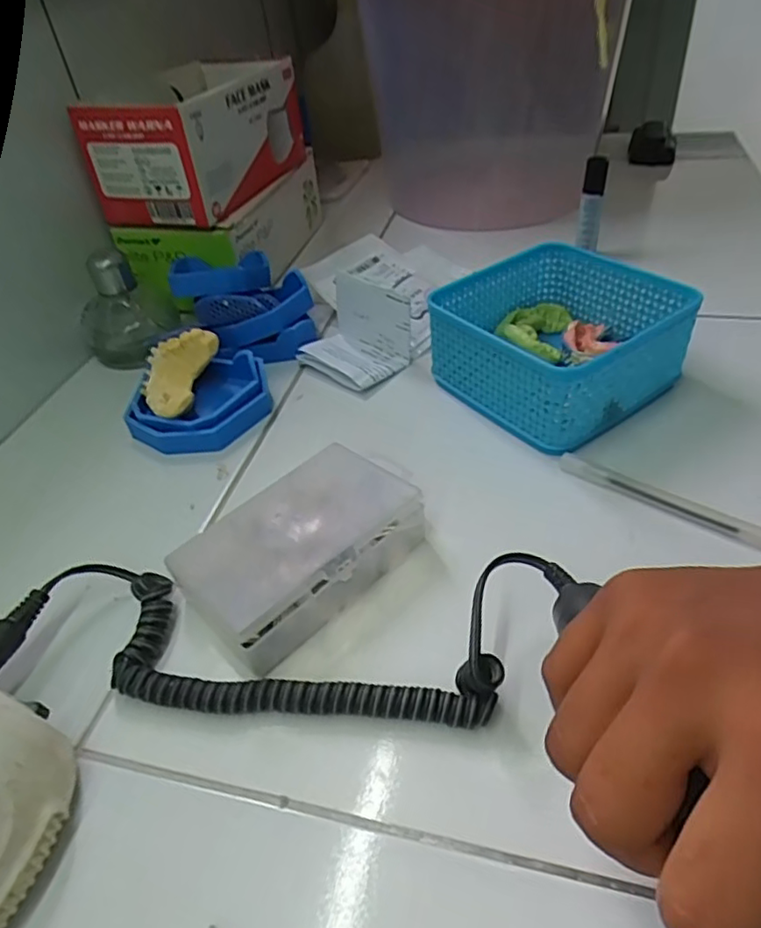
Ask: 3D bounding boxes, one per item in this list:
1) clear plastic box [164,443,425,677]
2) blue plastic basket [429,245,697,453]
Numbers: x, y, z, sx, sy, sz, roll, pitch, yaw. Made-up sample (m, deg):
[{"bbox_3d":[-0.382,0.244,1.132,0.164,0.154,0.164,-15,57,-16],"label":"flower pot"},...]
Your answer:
[{"bbox_3d":[-0.041,0.042,0.313,0.116,0.036,0.073,-36,51,-28],"label":"clear plastic box"},{"bbox_3d":[0.118,-0.084,0.413,0.131,0.065,0.130,-29,48,-22],"label":"blue plastic basket"}]

